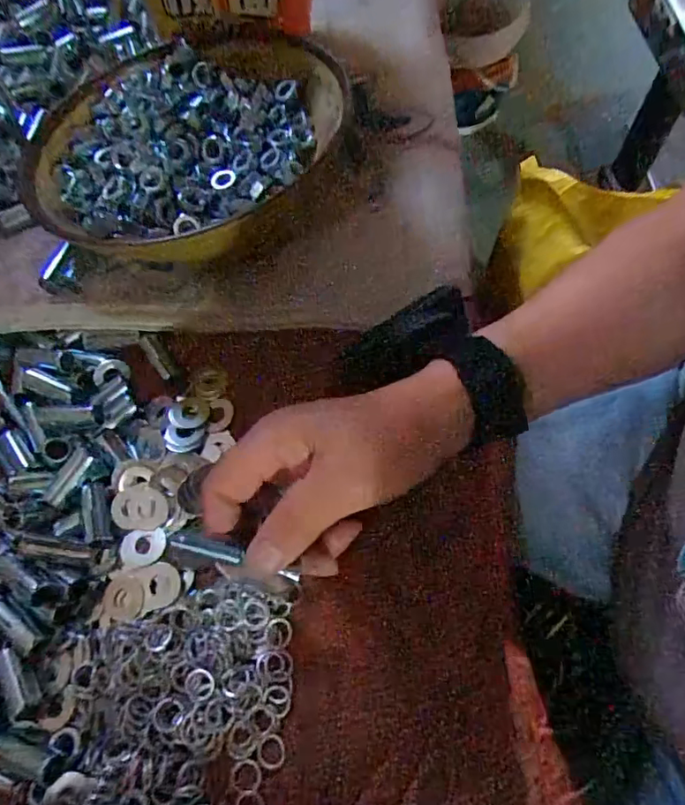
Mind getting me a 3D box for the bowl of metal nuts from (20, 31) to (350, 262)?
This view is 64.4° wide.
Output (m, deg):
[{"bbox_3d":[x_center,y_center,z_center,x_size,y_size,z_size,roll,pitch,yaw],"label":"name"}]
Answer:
[{"bbox_3d":[-0.095,-0.161,0.345,0.192,0.047,0.149,-39,70,-10],"label":"bowl of metal nuts"}]

